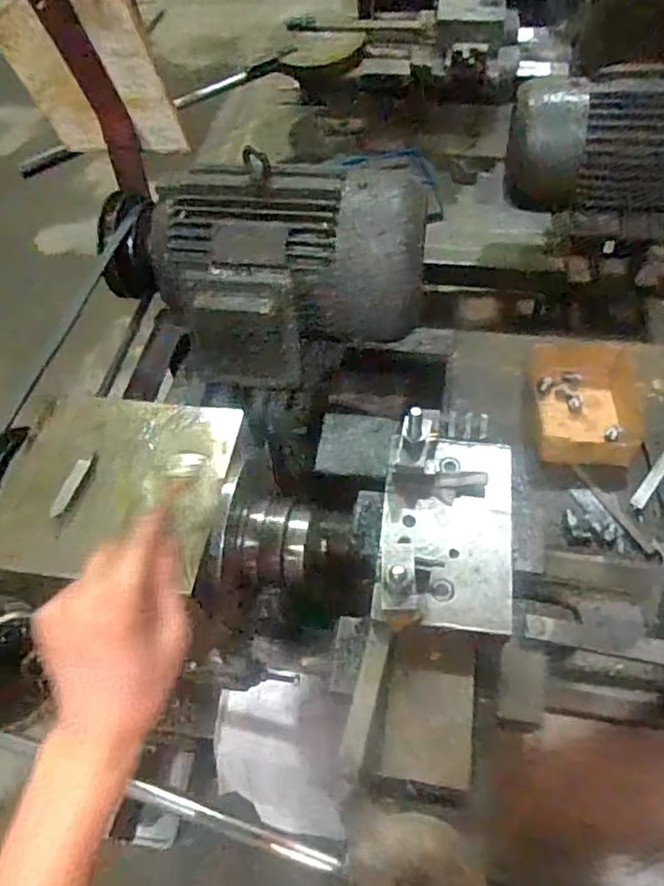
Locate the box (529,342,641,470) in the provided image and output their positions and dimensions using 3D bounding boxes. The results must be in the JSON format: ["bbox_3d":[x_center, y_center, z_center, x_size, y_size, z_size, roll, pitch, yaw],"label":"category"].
[{"bbox_3d":[0.326,-0.049,0.795,0.139,0.050,0.184,3,58,6],"label":"box"}]

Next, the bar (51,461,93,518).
[{"bbox_3d":[-0.196,0.033,0.460,0.009,0.006,0.047,15,60,13],"label":"bar"}]

